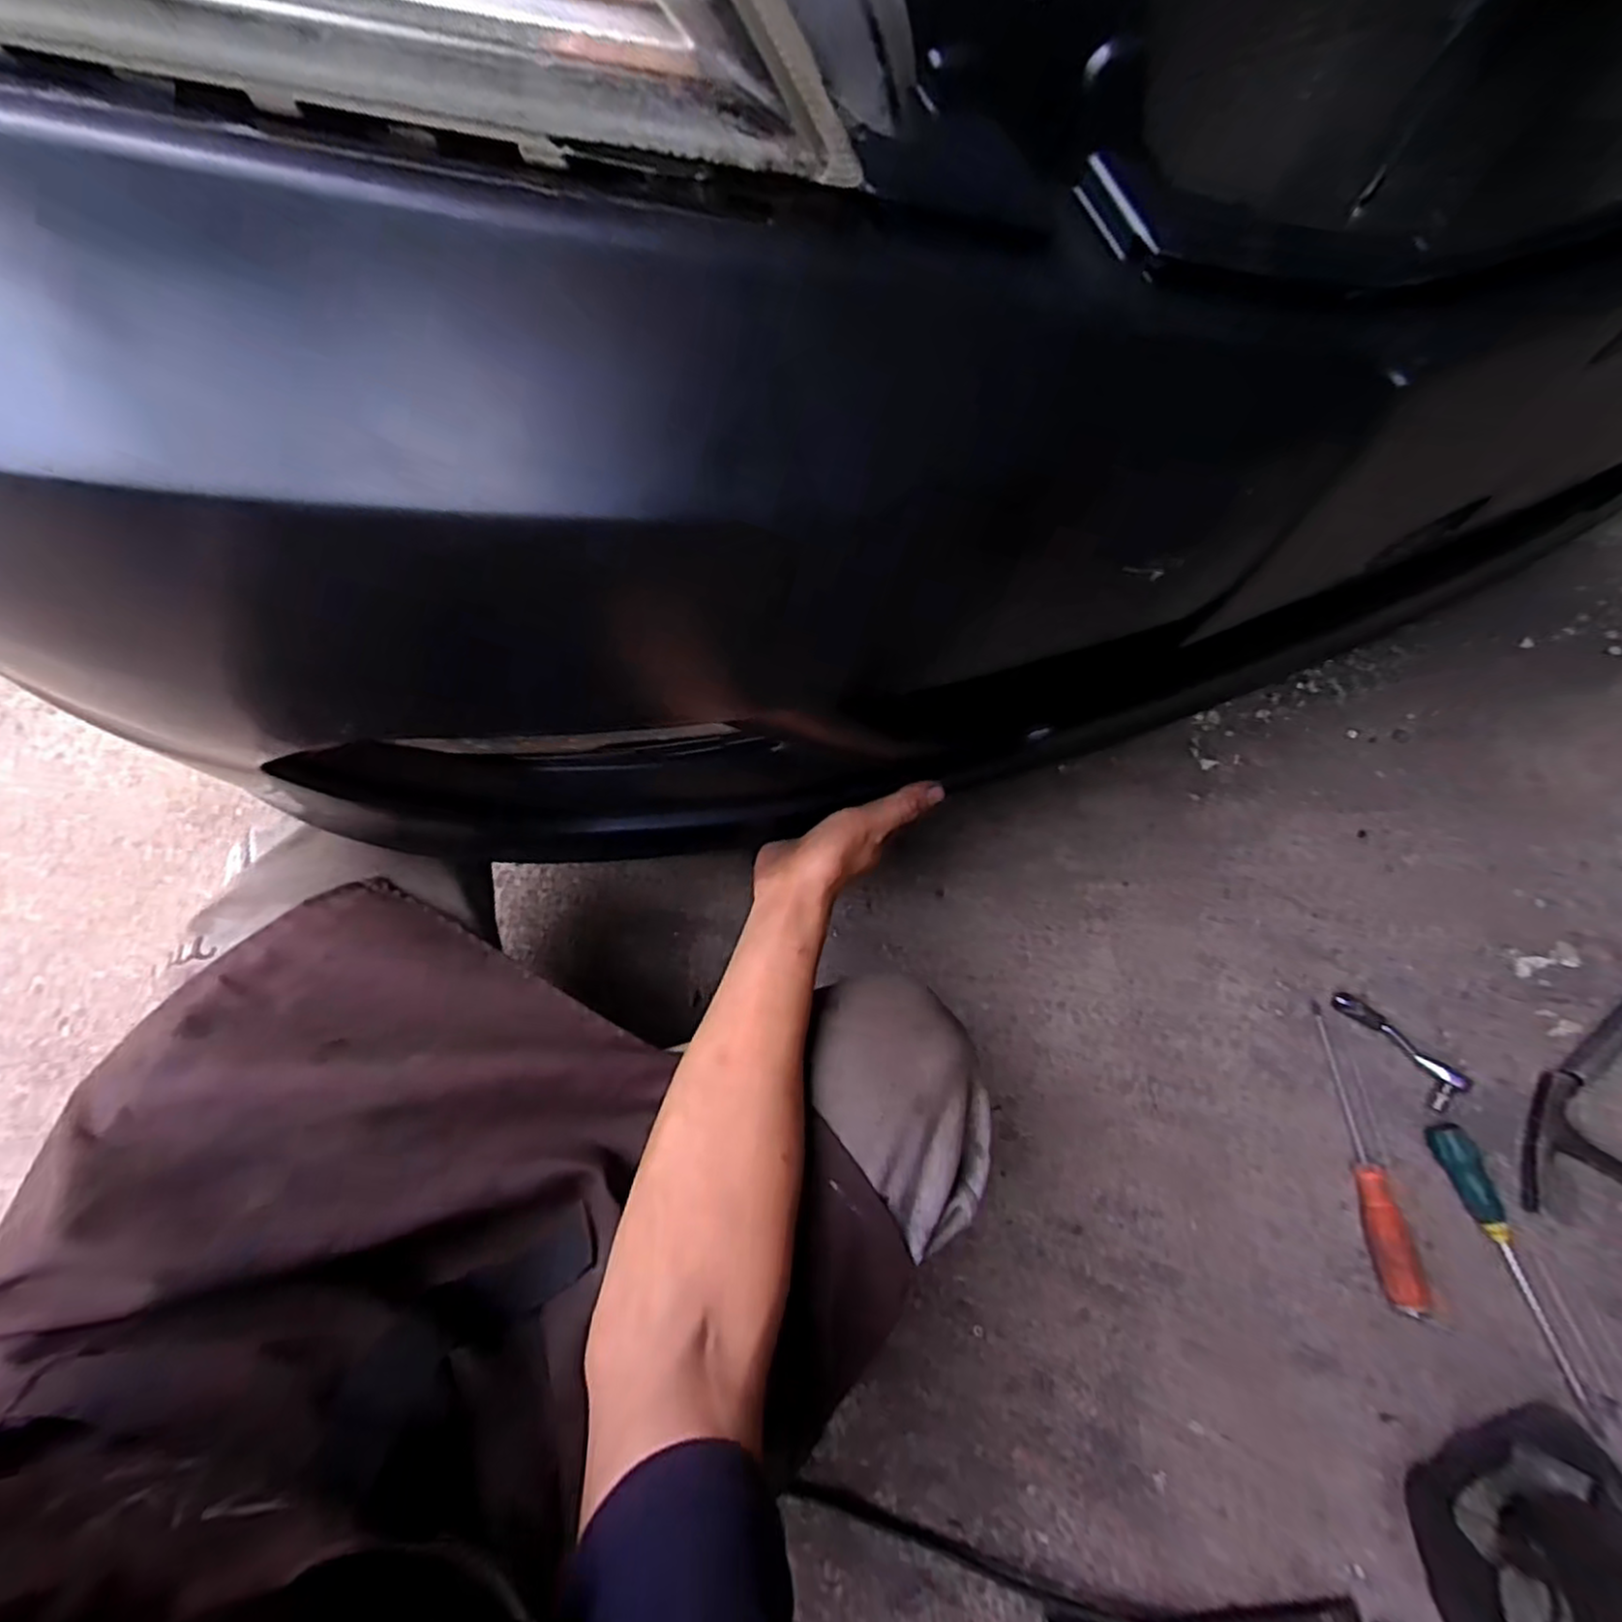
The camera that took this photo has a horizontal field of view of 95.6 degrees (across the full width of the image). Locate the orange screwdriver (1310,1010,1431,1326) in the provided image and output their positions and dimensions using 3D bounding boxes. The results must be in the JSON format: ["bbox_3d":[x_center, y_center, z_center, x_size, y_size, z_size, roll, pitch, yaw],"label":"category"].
[{"bbox_3d":[0.491,0.300,0.656,0.025,0.038,0.249,0,67,2],"label":"orange screwdriver"}]

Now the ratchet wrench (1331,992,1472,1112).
[{"bbox_3d":[0.560,0.221,0.699,0.034,0.020,0.122,-35,70,-12],"label":"ratchet wrench"}]

